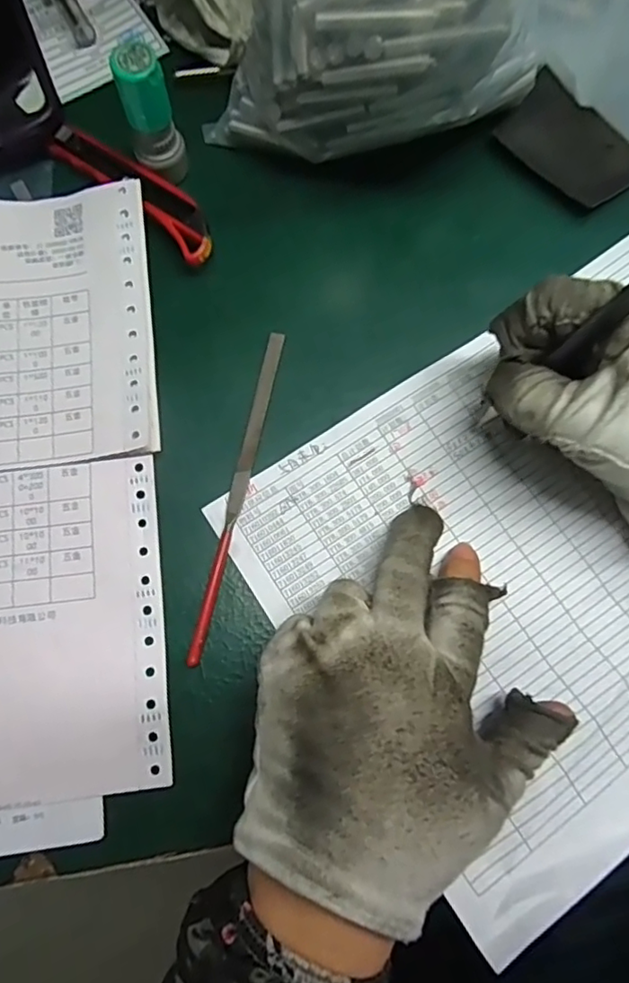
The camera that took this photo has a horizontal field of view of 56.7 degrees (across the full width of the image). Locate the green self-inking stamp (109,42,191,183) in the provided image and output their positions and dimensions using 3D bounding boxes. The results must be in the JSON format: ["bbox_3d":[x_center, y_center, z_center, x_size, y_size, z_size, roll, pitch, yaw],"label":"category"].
[{"bbox_3d":[-0.076,-0.174,0.276,0.023,0.060,0.020,-15,77,-5],"label":"green self-inking stamp"}]

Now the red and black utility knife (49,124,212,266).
[{"bbox_3d":[-0.089,-0.151,0.293,0.105,0.014,0.024,42,79,8],"label":"red and black utility knife"}]

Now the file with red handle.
[{"bbox_3d":[-0.034,-0.002,0.261,0.008,0.004,0.154,12,76,2],"label":"file with red handle"}]

